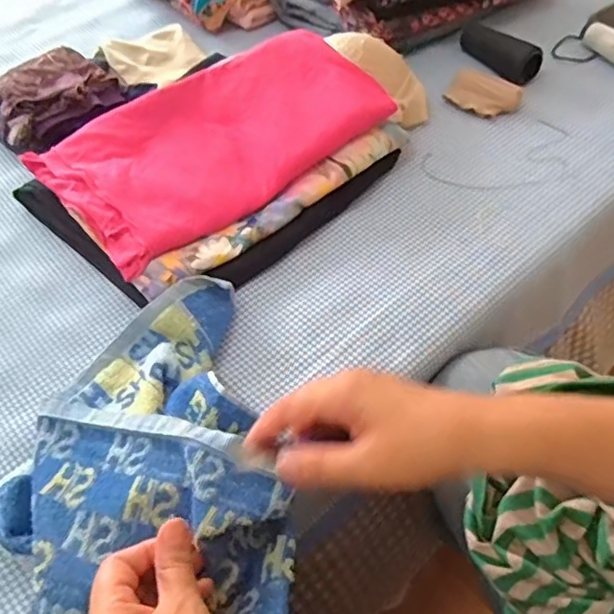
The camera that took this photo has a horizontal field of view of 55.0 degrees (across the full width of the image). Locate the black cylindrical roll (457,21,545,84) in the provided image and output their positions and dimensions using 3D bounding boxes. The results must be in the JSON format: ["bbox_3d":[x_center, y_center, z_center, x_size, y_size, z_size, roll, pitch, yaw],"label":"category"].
[{"bbox_3d":[0.226,-0.306,0.702,0.038,0.032,0.112,-32,57,-17],"label":"black cylindrical roll"}]

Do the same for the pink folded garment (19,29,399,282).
[{"bbox_3d":[-0.090,-0.169,0.585,0.315,0.052,0.182,-36,58,-20],"label":"pink folded garment"}]

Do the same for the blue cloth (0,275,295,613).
[{"bbox_3d":[-0.101,0.176,0.385,0.198,0.083,0.438,-3,63,4],"label":"blue cloth"}]

